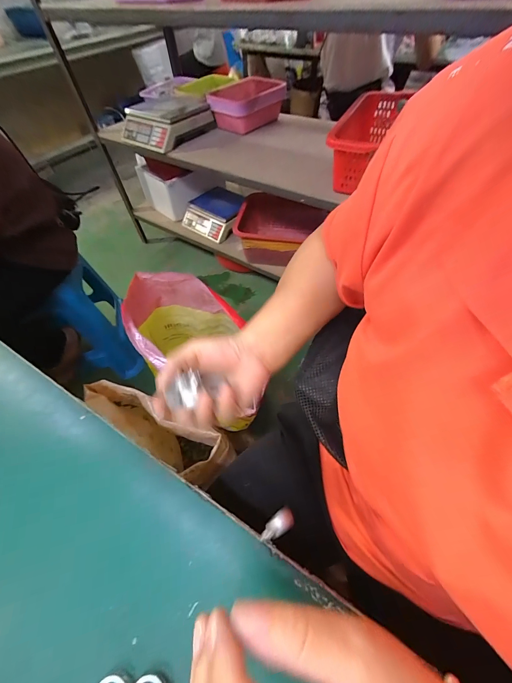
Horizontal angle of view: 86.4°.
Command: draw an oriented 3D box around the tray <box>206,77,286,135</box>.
[{"bbox_3d":[-0.032,-0.976,1.130,0.208,0.142,0.256,36,65,25],"label":"tray"}]

